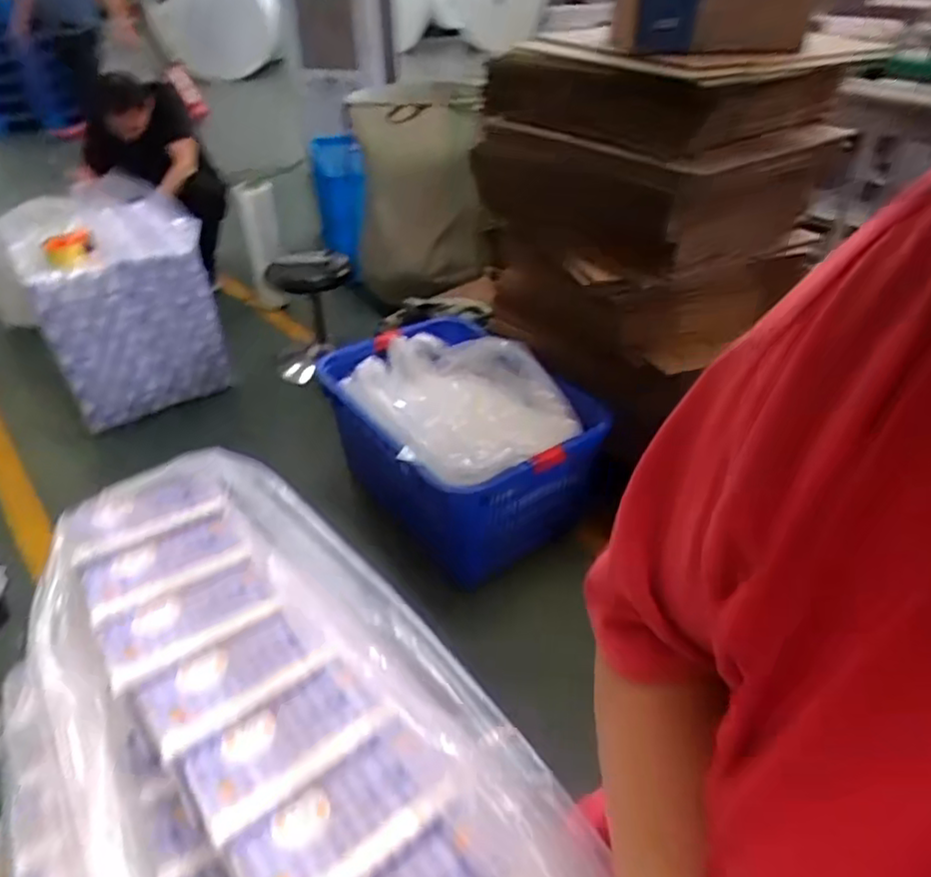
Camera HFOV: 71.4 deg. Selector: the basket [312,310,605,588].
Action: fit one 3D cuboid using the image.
[{"bbox_3d":[-0.017,0.010,1.754,0.502,0.375,0.721,-22,40,-24],"label":"basket"}]

